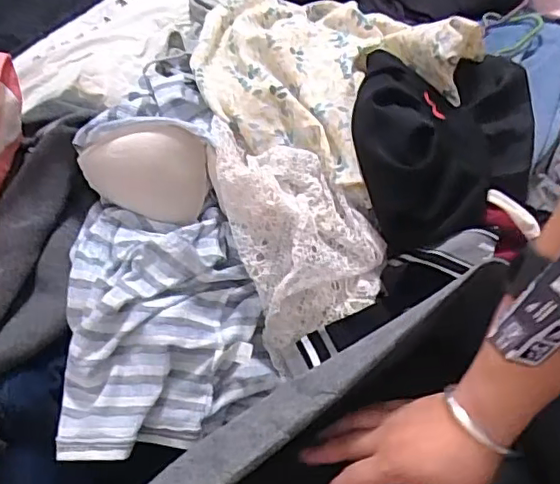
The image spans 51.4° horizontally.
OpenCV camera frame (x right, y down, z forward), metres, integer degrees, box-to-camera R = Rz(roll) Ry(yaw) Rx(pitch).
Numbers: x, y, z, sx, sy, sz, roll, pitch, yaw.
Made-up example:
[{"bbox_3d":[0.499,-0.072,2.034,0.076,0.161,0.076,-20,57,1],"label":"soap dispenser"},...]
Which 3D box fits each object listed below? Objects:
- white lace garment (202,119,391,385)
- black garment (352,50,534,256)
[{"bbox_3d":[0.017,-0.010,0.582,0.140,0.250,0.063,-24,9,-8],"label":"white lace garment"},{"bbox_3d":[0.185,-0.123,0.634,0.192,0.116,0.274,7,49,10],"label":"black garment"}]

